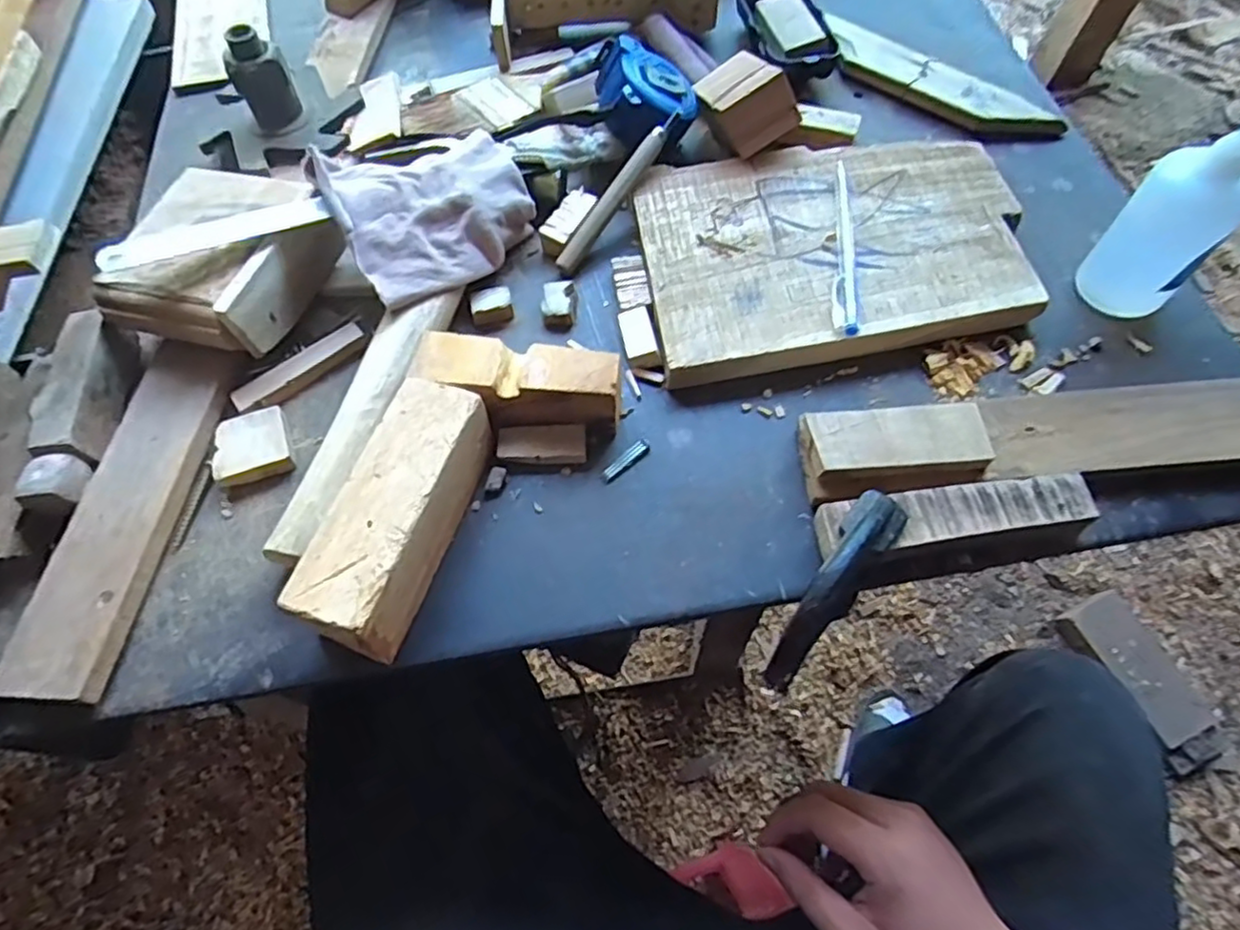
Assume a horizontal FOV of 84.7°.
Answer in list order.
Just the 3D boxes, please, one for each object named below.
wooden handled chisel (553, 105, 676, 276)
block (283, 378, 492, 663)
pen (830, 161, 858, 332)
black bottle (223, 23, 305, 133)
[{"bbox_3d":[-0.002,-0.169,0.422,0.015,0.008,0.120,33,85,14],"label":"wooden handled chisel"},{"bbox_3d":[-0.105,0.023,0.324,0.045,0.041,0.124,18,64,8],"label":"block"},{"bbox_3d":[0.130,-0.129,0.394,0.013,0.009,0.131,8,63,3],"label":"pen"},{"bbox_3d":[-0.235,-0.251,0.452,0.034,0.061,0.030,-19,65,-11],"label":"black bottle"}]

